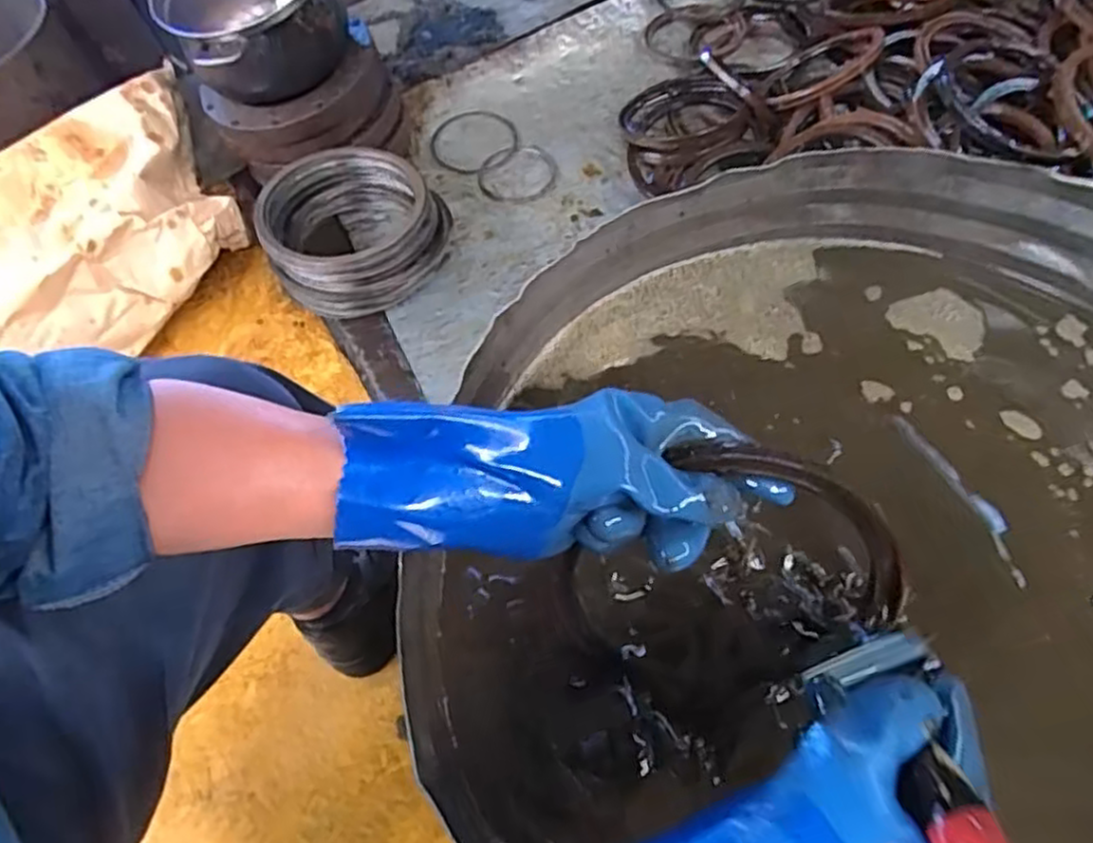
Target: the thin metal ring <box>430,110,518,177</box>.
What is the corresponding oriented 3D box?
[{"bbox_3d":[-0.108,-0.424,1.103,0.133,0.010,0.130,-1,61,2],"label":"thin metal ring"}]

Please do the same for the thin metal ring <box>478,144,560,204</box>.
[{"bbox_3d":[-0.040,-0.368,1.070,0.117,0.004,0.116,-1,61,2],"label":"thin metal ring"}]

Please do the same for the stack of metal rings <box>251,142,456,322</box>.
[{"bbox_3d":[-0.251,-0.254,0.957,0.227,0.104,0.219,-30,65,-9],"label":"stack of metal rings"}]

